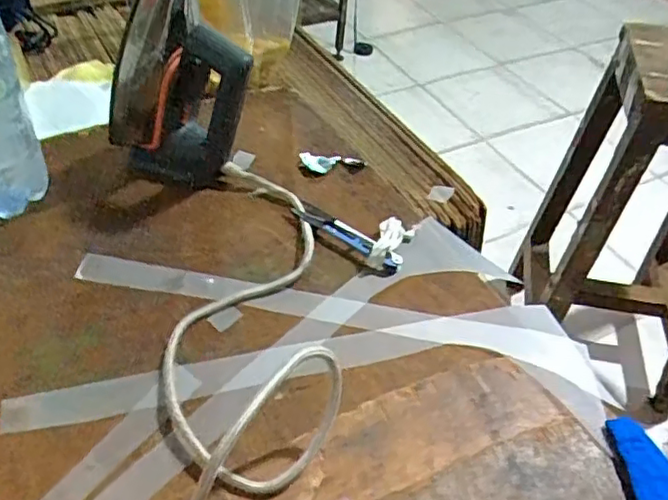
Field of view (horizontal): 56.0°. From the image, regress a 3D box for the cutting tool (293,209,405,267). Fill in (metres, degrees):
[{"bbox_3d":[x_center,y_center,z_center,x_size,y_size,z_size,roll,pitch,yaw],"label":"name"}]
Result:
[{"bbox_3d":[0.012,-0.015,0.582,0.115,0.010,0.024,29,50,22],"label":"cutting tool"}]

